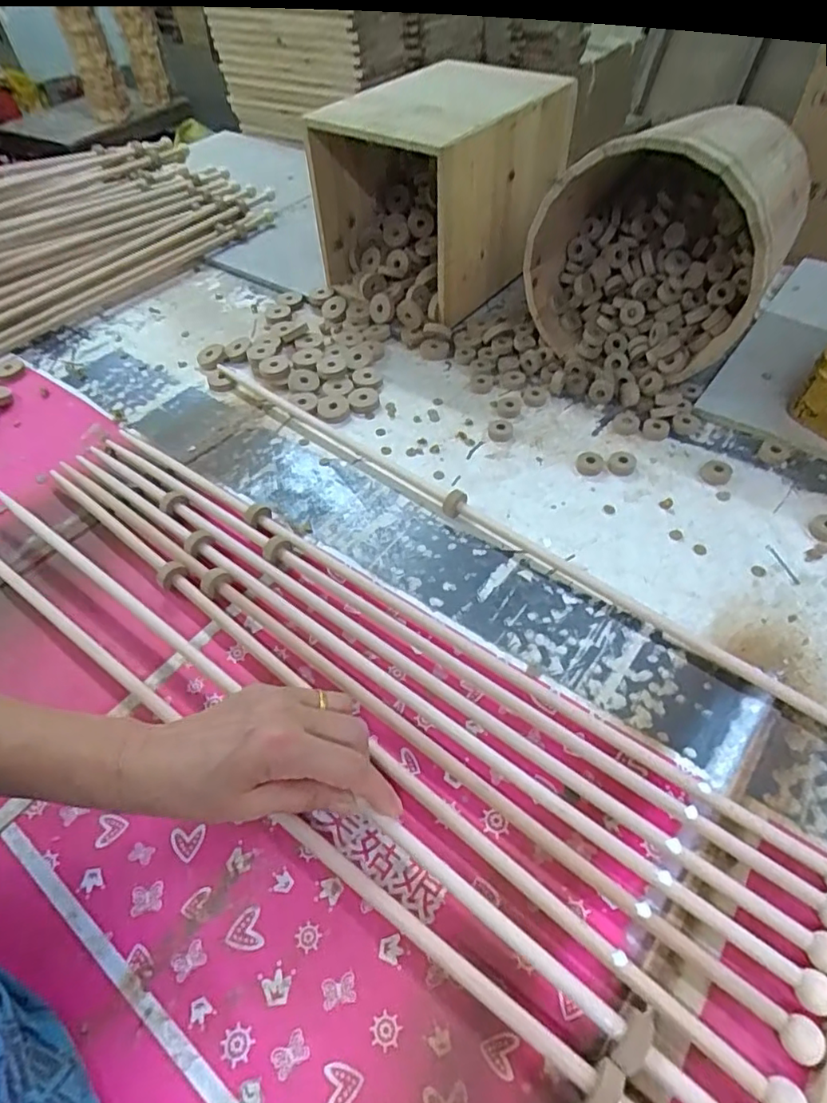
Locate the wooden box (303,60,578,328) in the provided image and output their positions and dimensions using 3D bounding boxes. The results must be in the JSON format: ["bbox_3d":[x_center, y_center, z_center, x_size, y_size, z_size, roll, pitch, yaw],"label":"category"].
[{"bbox_3d":[0.041,-0.458,0.721,0.203,0.206,0.287,32,60,26],"label":"wooden box"}]

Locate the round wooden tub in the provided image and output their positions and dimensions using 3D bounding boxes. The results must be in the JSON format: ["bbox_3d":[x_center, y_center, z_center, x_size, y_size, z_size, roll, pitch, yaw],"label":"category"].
[{"bbox_3d":[0.261,-0.314,0.601,0.224,0.224,0.202,30,59,25],"label":"round wooden tub"}]

